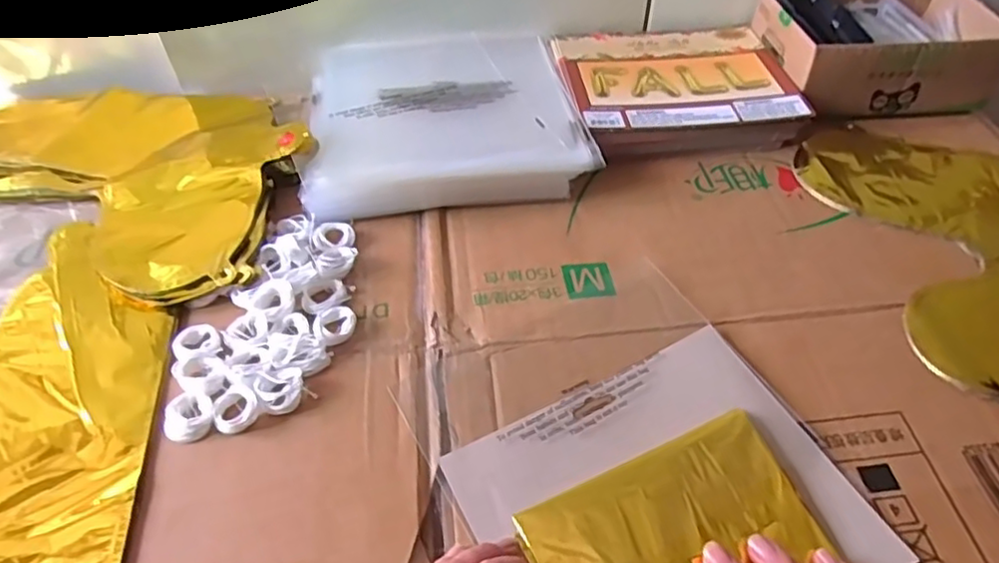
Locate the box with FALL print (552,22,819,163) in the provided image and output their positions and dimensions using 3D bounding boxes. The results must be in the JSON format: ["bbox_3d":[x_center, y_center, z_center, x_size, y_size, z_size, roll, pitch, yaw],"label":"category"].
[{"bbox_3d":[0.156,-0.178,0.595,0.189,0.030,0.183,-6,48,-5],"label":"box with FALL print"}]

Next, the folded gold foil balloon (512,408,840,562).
[{"bbox_3d":[0.094,0.135,0.333,0.141,0.016,0.102,-19,51,-16],"label":"folded gold foil balloon"}]

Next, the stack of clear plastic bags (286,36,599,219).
[{"bbox_3d":[-0.050,-0.147,0.569,0.221,0.032,0.220,-8,48,-6],"label":"stack of clear plastic bags"}]

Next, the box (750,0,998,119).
[{"bbox_3d":[0.339,-0.218,0.601,0.181,0.065,0.135,-5,48,-4],"label":"box"}]

